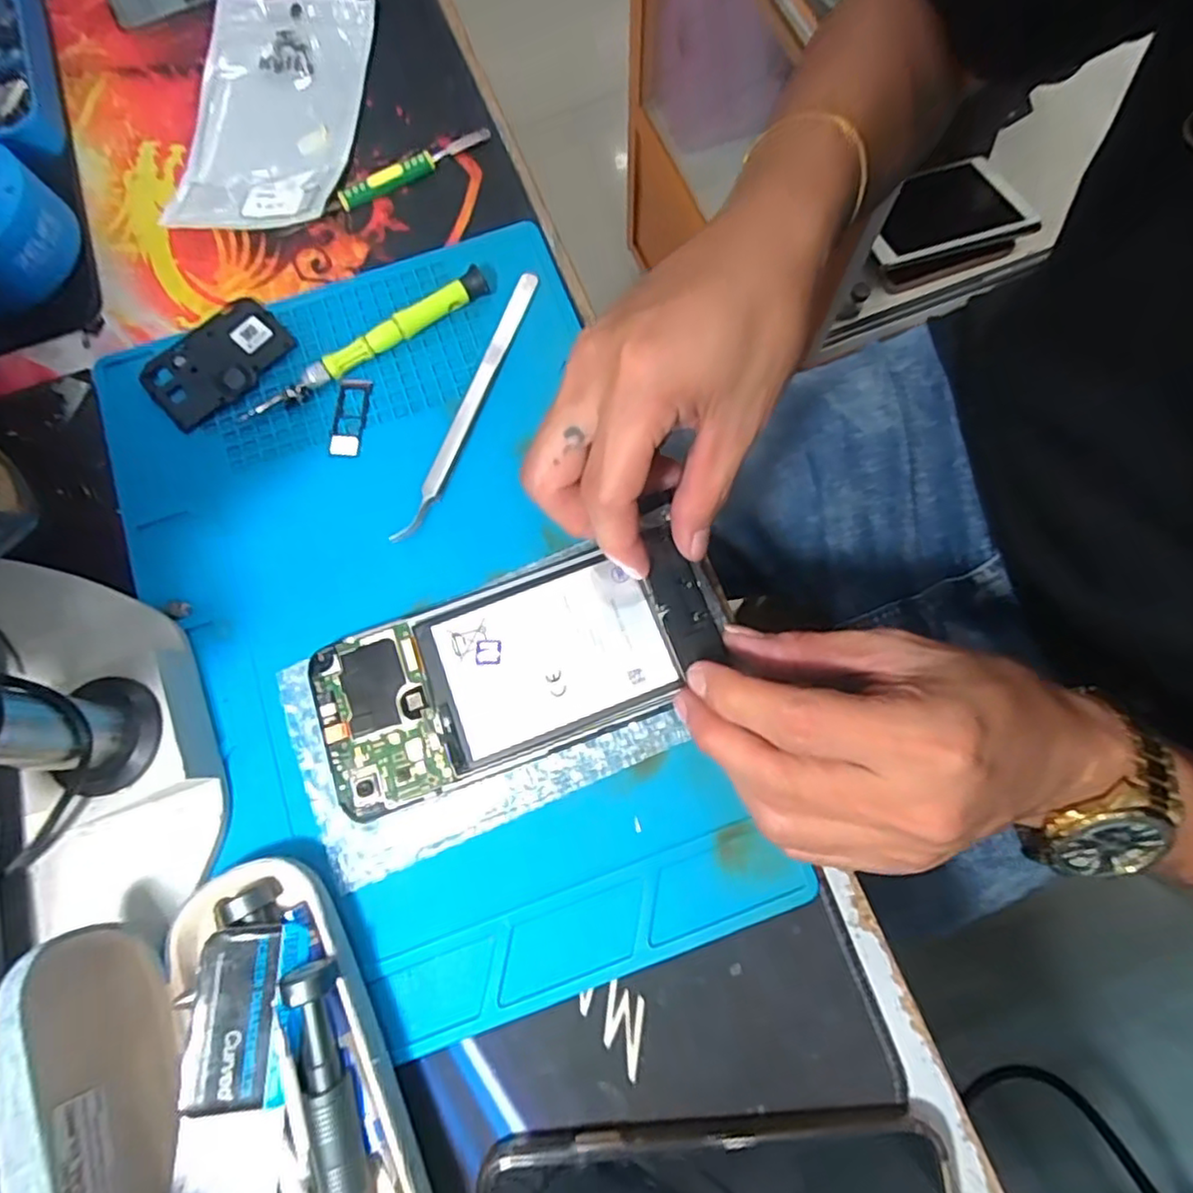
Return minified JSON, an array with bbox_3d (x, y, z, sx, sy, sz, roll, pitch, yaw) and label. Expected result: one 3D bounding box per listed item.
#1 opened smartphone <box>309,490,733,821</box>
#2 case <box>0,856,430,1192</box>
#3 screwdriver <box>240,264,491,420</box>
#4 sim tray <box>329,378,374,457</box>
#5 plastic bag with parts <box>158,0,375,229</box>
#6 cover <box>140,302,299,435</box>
[{"bbox_3d":[-0.029,0.026,0.269,0.166,0.011,0.074,-22,76,-4],"label":"opened smartphone"},{"bbox_3d":[-0.111,0.170,0.202,0.083,0.079,0.157,-25,76,-5],"label":"case"},{"bbox_3d":[-0.109,-0.120,0.314,0.128,0.012,0.011,-33,77,-7],"label":"screwdriver"},{"bbox_3d":[-0.117,-0.084,0.311,0.016,0.004,0.040,5,75,3],"label":"sim tray"},{"bbox_3d":[-0.176,-0.265,0.357,0.087,0.013,0.155,4,75,2],"label":"plastic bag with parts"},{"bbox_3d":[-0.185,-0.115,0.319,0.048,0.005,0.067,43,80,11],"label":"cover"}]

